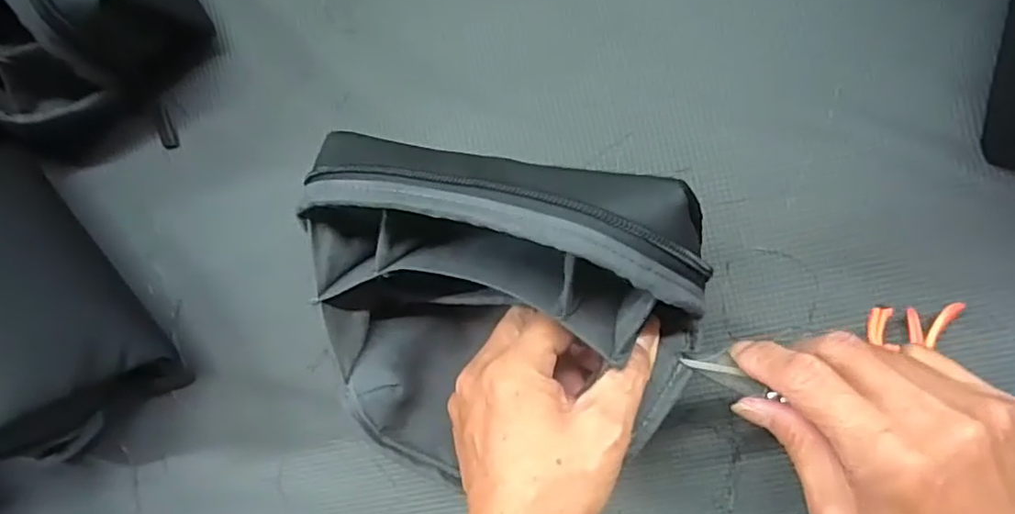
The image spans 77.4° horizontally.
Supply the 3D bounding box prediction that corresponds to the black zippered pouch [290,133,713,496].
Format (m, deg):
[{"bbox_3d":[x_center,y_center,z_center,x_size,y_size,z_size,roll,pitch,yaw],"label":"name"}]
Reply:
[{"bbox_3d":[-0.006,0.030,0.265,0.166,0.095,0.136,11,93,9],"label":"black zippered pouch"}]

